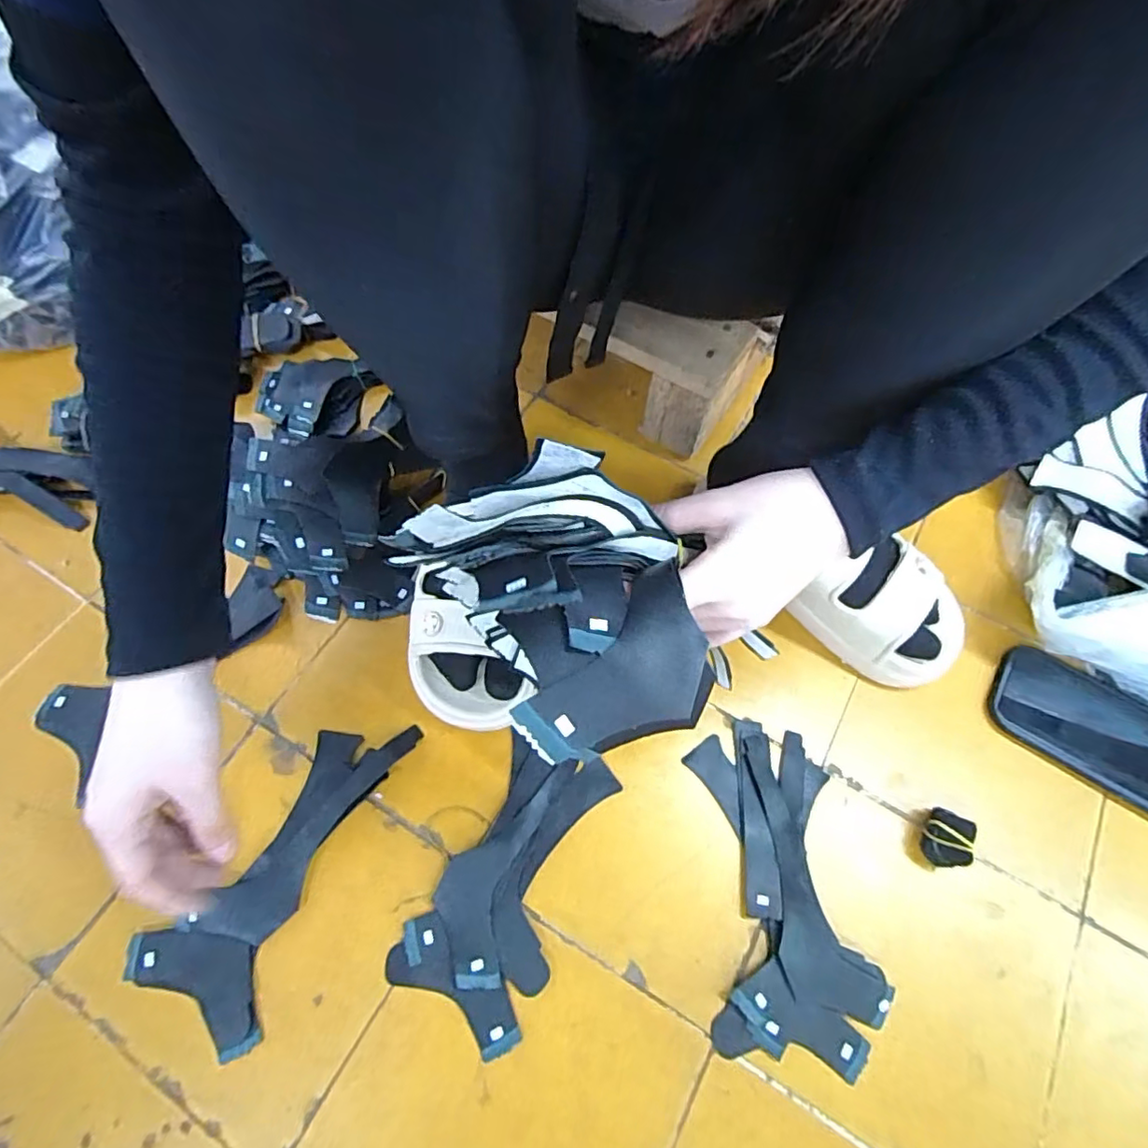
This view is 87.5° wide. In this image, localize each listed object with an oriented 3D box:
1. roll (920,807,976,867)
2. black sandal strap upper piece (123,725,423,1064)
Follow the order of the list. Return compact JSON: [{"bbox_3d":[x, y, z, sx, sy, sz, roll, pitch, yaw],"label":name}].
[{"bbox_3d":[0.275,0.196,0.444,0.029,0.022,0.037,25,66,11],"label":"roll"},{"bbox_3d":[-0.209,0.200,0.434,0.095,0.011,0.218,25,66,11],"label":"black sandal strap upper piece"}]

